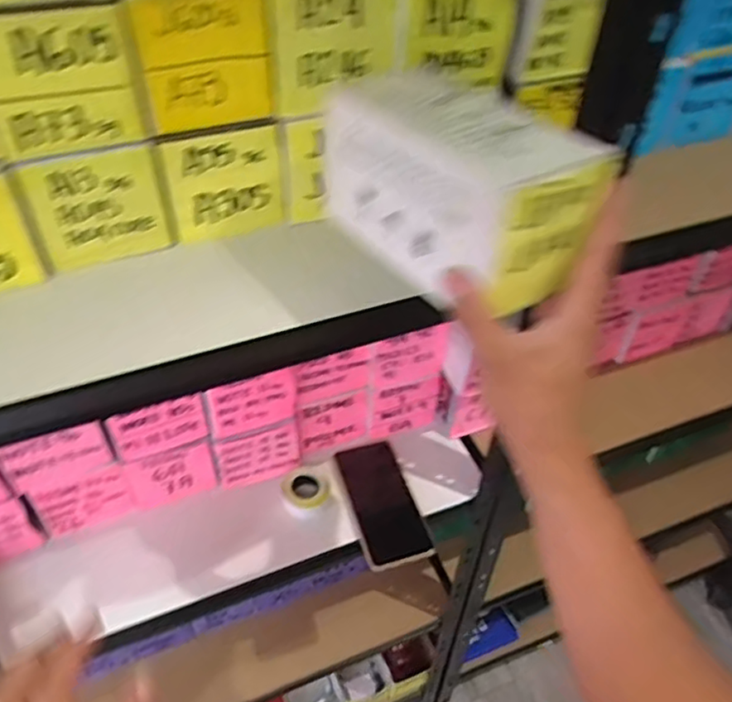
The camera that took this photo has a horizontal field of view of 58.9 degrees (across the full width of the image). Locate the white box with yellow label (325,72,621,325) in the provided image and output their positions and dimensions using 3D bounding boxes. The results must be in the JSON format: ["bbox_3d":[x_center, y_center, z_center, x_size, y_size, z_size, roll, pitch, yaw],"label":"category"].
[{"bbox_3d":[0.056,-0.110,0.428,0.095,0.099,0.166,-30,53,-30],"label":"white box with yellow label"}]

